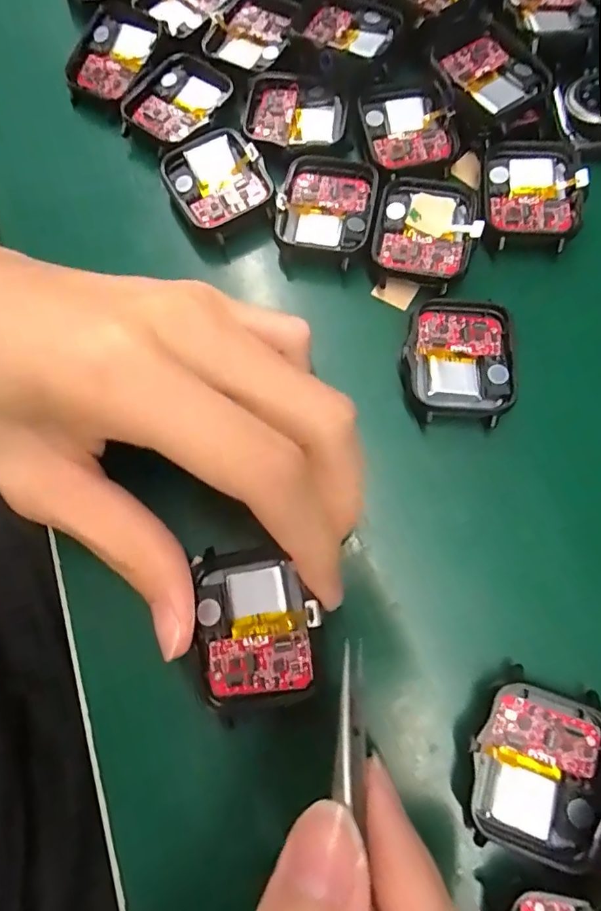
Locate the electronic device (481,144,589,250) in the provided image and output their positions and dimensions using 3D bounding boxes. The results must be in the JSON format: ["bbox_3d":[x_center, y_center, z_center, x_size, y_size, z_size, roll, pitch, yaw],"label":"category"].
[{"bbox_3d":[0.090,-0.102,0.191,0.036,0.007,0.045,4,74,3],"label":"electronic device"}]

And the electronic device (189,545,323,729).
[{"bbox_3d":[-0.013,0.049,0.142,0.036,0.014,0.044,-7,74,0],"label":"electronic device"}]

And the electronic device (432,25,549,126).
[{"bbox_3d":[0.074,-0.152,0.196,0.038,0.005,0.039,-37,77,-8],"label":"electronic device"}]

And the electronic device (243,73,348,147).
[{"bbox_3d":[-0.002,-0.142,0.206,0.041,0.006,0.036,10,75,4],"label":"electronic device"}]

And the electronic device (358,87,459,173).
[{"bbox_3d":[0.045,-0.133,0.201,0.036,0.007,0.037,-14,74,-2],"label":"electronic device"}]

